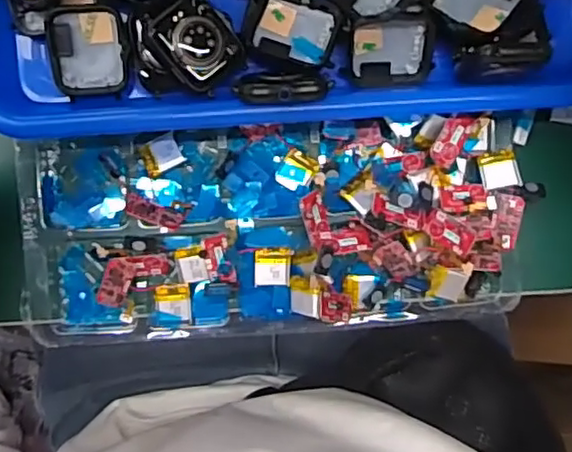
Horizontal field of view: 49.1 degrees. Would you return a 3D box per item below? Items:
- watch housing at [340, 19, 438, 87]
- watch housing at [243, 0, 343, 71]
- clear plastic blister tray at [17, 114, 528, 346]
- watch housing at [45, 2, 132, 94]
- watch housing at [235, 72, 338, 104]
[{"bbox_3d":[0.052,-0.089,0.314,0.043,0.008,0.037,-3,124,-2],"label":"watch housing"},{"bbox_3d":[0.003,-0.097,0.307,0.046,0.011,0.037,16,90,-3],"label":"watch housing"},{"bbox_3d":[-0.006,0.002,0.326,0.258,0.034,0.107,-3,91,-3],"label":"clear plastic blister tray"},{"bbox_3d":[-0.097,-0.087,0.309,0.036,0.013,0.040,-4,95,0],"label":"watch housing"},{"bbox_3d":[-0.001,-0.066,0.302,0.045,0.034,0.016,-3,91,-3],"label":"watch housing"}]

